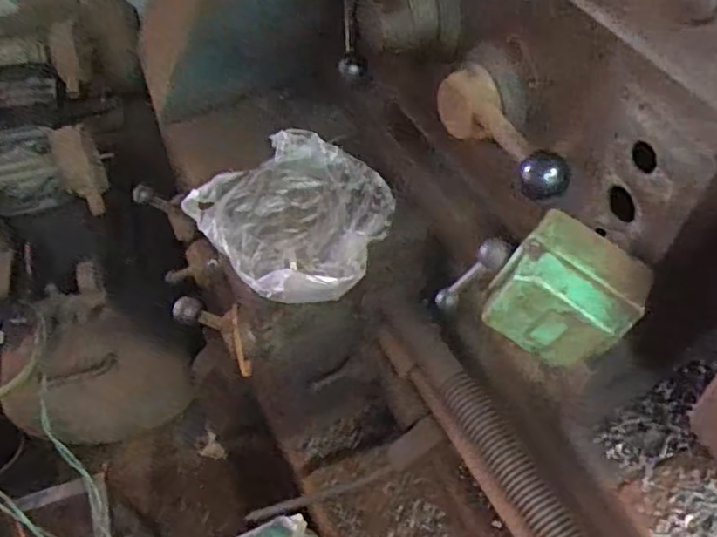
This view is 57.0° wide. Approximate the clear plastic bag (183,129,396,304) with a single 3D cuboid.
[{"bbox_3d":[-0.062,-0.069,0.768,0.212,0.039,0.222,-36,61,-24],"label":"clear plastic bag"}]

